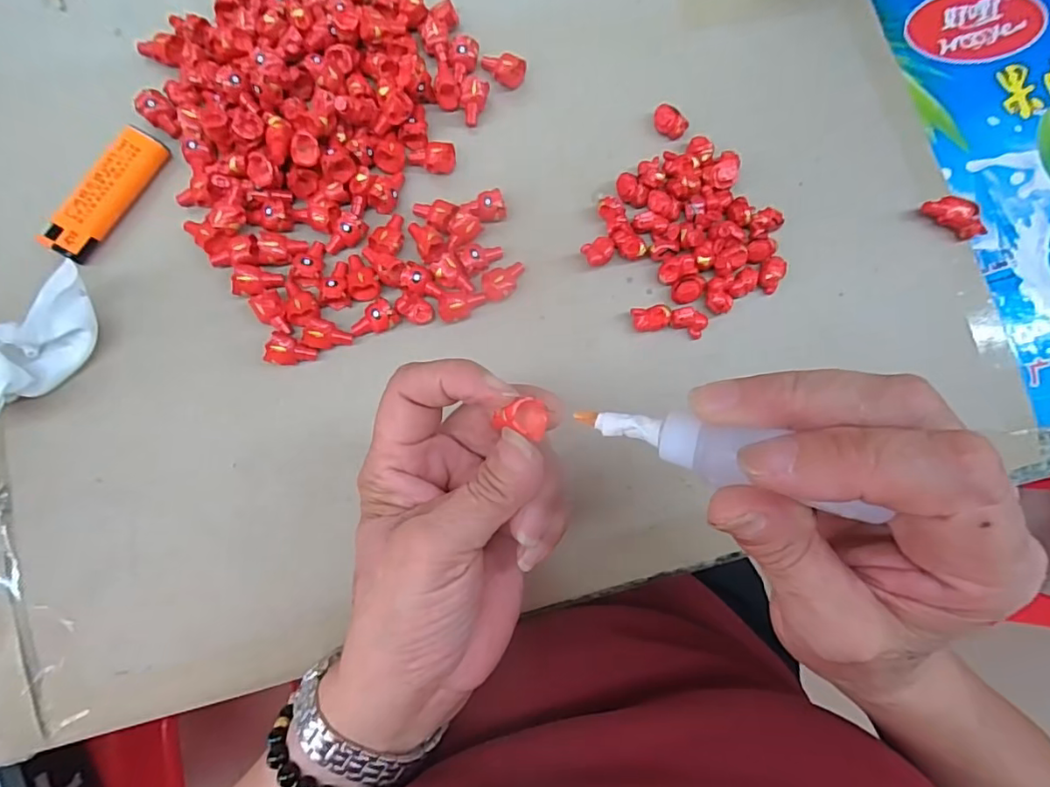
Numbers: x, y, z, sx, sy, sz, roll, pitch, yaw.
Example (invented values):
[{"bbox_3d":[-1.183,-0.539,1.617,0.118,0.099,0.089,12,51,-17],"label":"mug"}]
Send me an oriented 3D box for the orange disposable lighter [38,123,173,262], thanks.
[{"bbox_3d":[-0.228,-0.109,0.301,0.020,0.014,0.079,30,81,3],"label":"orange disposable lighter"}]

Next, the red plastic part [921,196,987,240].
[{"bbox_3d":[0.254,-0.105,0.324,0.037,0.015,0.016,29,81,3],"label":"red plastic part"}]

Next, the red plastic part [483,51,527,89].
[{"bbox_3d":[-0.013,-0.194,0.331,0.026,0.014,0.015,5,81,-1],"label":"red plastic part"}]

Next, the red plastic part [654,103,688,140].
[{"bbox_3d":[0.086,-0.161,0.326,0.020,0.014,0.013,34,81,3],"label":"red plastic part"}]

